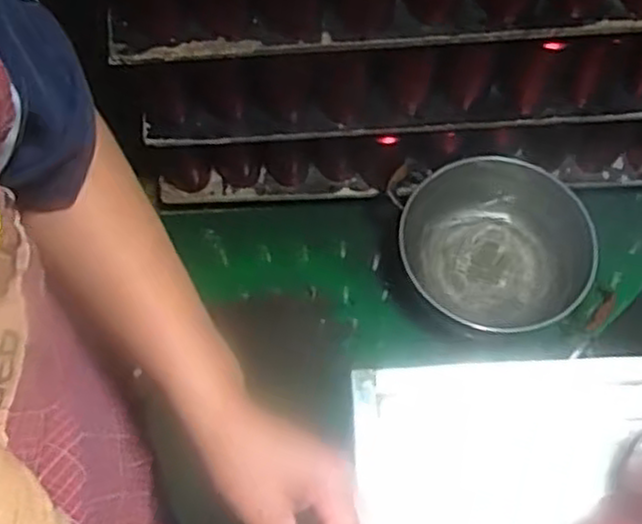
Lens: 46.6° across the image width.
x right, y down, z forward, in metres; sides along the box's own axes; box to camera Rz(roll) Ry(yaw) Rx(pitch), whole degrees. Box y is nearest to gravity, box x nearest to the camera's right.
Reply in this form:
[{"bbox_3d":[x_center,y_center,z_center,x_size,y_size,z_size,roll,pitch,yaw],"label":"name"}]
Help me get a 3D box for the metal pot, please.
[{"bbox_3d":[0.316,-0.016,1.350,0.364,0.142,0.319,4,64,4],"label":"metal pot"}]

